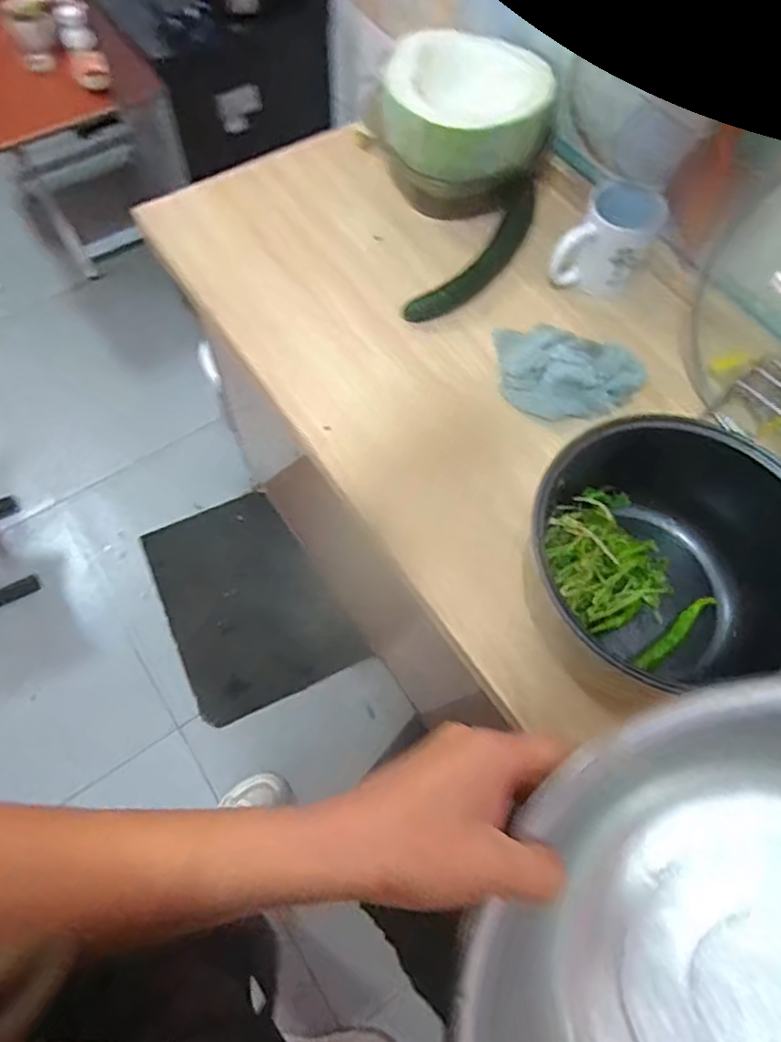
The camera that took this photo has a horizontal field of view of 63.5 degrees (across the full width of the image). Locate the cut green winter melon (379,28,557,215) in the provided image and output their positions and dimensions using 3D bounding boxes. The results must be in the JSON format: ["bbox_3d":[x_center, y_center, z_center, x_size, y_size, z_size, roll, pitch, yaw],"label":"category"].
[{"bbox_3d":[0.096,-0.481,0.786,0.191,0.146,0.141,20,65,7],"label":"cut green winter melon"}]

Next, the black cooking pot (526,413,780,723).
[{"bbox_3d":[0.226,0.042,0.546,0.226,0.163,0.196,16,65,6],"label":"black cooking pot"}]

